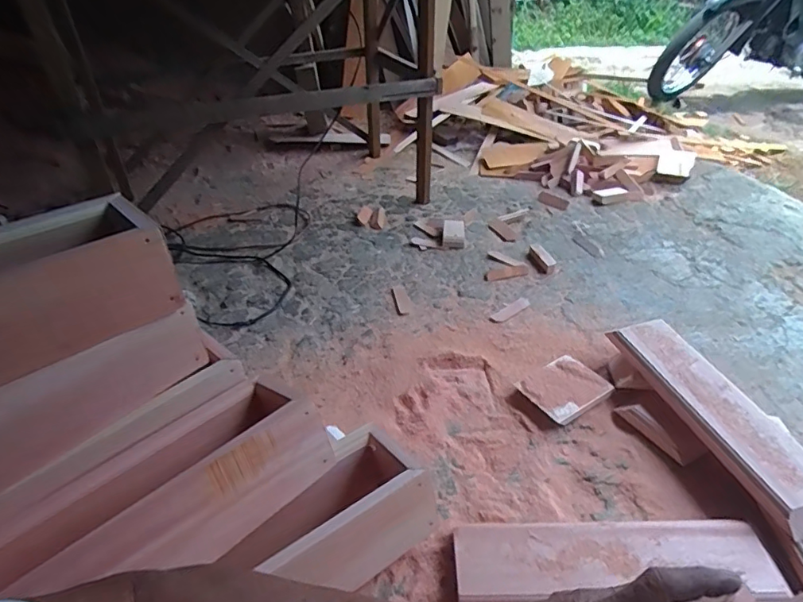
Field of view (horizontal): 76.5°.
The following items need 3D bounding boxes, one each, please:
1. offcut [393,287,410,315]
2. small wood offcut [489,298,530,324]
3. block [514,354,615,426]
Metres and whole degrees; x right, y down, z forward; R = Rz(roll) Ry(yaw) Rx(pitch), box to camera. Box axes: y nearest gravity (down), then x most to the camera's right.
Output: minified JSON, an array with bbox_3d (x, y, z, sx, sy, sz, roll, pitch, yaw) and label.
[{"bbox_3d":[0.001,-0.001,1.198,0.028,0.004,0.115,-7,37,-9],"label":"offcut"},{"bbox_3d":[0.248,0.023,1.159,0.117,0.005,0.034,-26,43,-31],"label":"small wood offcut"},{"bbox_3d":[0.295,0.162,0.930,0.133,0.035,0.113,-22,41,-27],"label":"block"}]

